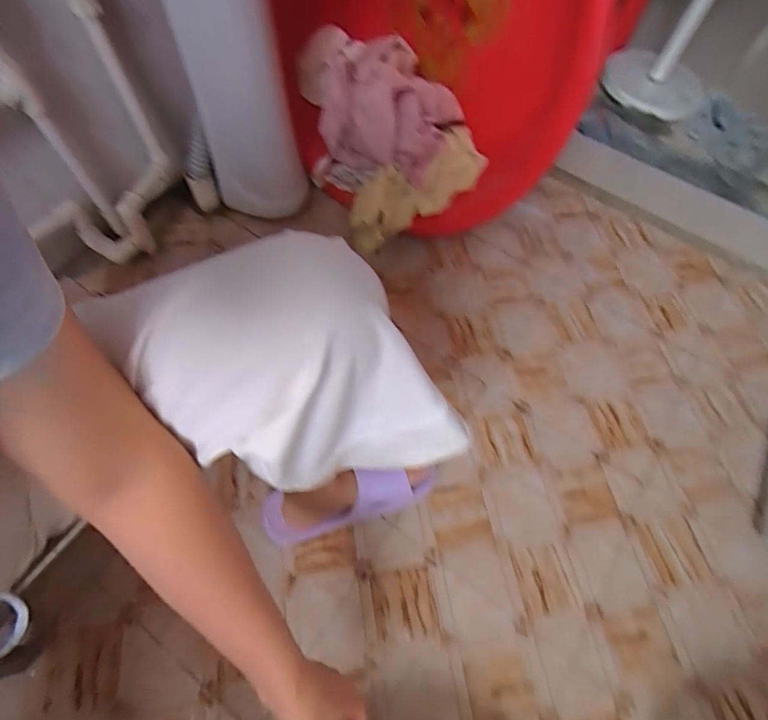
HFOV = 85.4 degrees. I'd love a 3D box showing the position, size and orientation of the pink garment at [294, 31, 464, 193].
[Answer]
[{"bbox_3d":[-0.014,-0.505,0.865,0.315,0.193,0.310,-2,62,-5],"label":"pink garment"}]

